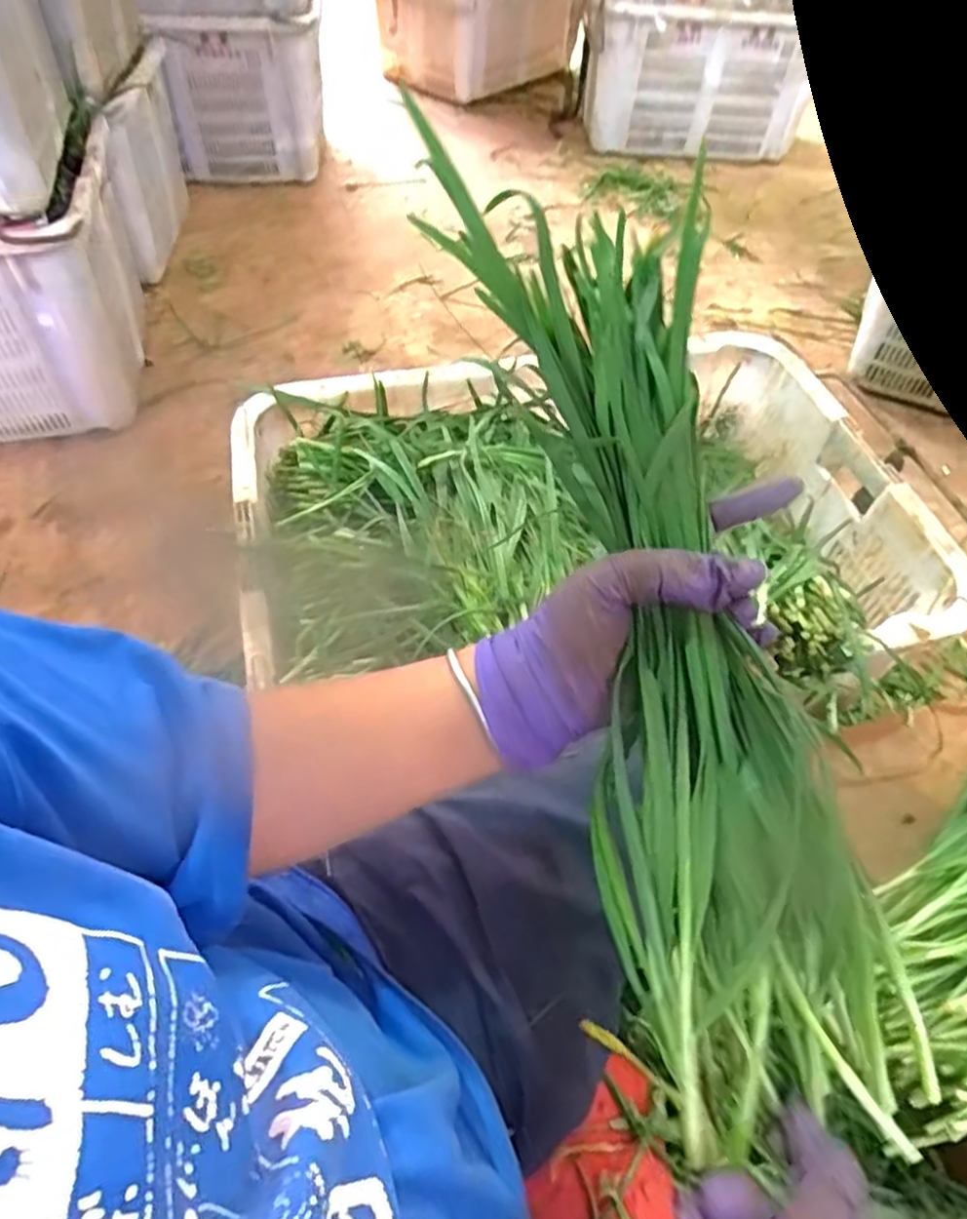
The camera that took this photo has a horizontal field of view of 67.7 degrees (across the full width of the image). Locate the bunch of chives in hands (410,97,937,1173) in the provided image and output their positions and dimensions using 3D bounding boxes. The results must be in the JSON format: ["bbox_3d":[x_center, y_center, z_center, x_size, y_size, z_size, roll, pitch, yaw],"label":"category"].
[{"bbox_3d":[0.088,0.020,0.336,0.108,0.065,0.437,-13,85,-12],"label":"bunch of chives in hands"}]

